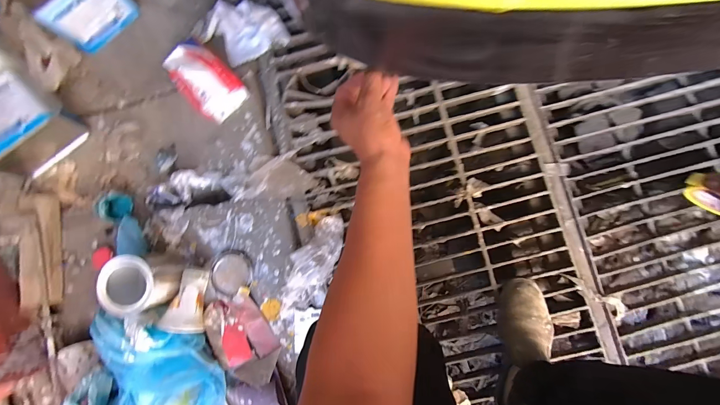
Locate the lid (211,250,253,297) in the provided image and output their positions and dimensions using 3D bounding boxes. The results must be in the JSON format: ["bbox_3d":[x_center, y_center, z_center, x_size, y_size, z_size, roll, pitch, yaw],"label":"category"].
[{"bbox_3d":[-0.286,0.159,0.713,0.090,0.010,0.097,-2,84,1],"label":"lid"}]

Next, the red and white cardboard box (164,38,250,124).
[{"bbox_3d":[-0.356,-0.279,0.723,0.116,0.070,0.184,-43,84,-3],"label":"red and white cardboard box"}]

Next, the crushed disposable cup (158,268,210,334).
[{"bbox_3d":[-0.368,0.210,0.675,0.065,0.076,0.127,-2,84,1],"label":"crushed disposable cup"}]

